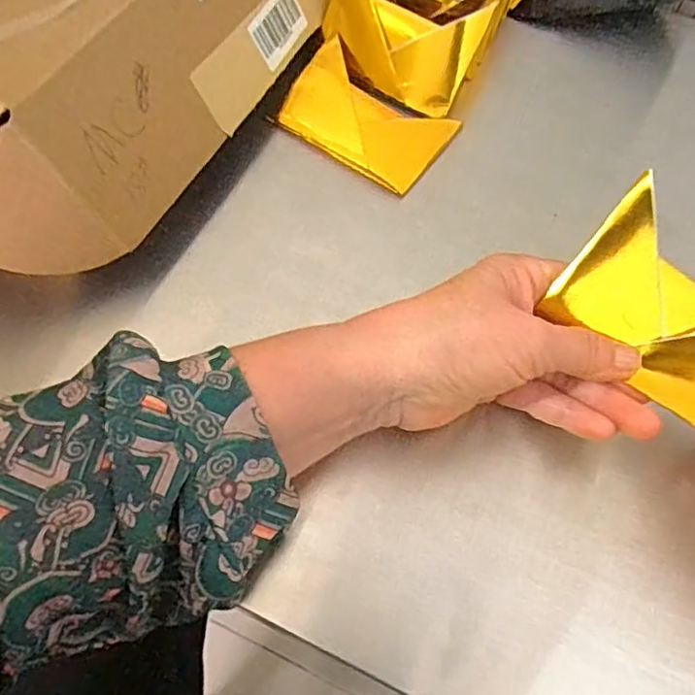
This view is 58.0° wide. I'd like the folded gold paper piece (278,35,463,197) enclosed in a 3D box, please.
[{"bbox_3d":[0.010,-0.144,0.391,0.100,0.025,0.066,30,67,16],"label":"folded gold paper piece"}]

